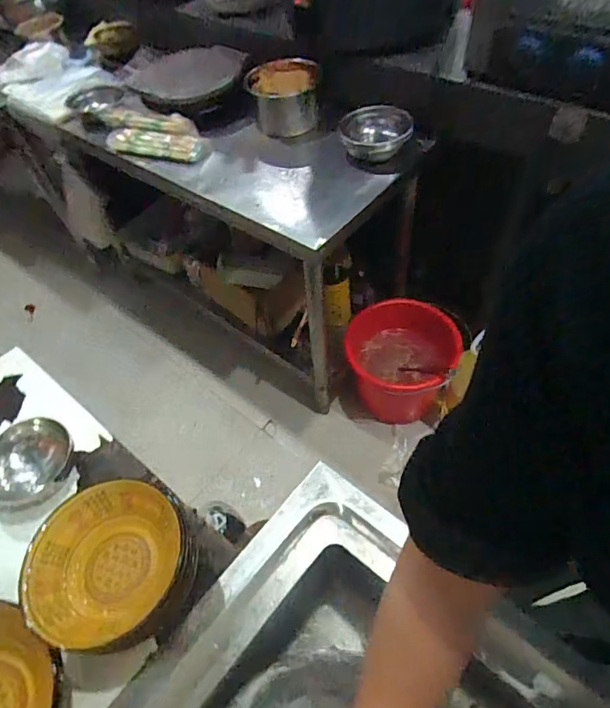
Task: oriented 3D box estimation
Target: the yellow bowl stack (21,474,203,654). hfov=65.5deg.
[{"bbox_3d":[-0.218,0.243,0.547,0.158,0.092,0.173,2,53,8],"label":"yellow bowl stack"}]

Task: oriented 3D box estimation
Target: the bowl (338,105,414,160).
[{"bbox_3d":[0.162,-0.492,1.077,0.162,0.069,0.162,0,53,6],"label":"bowl"}]

